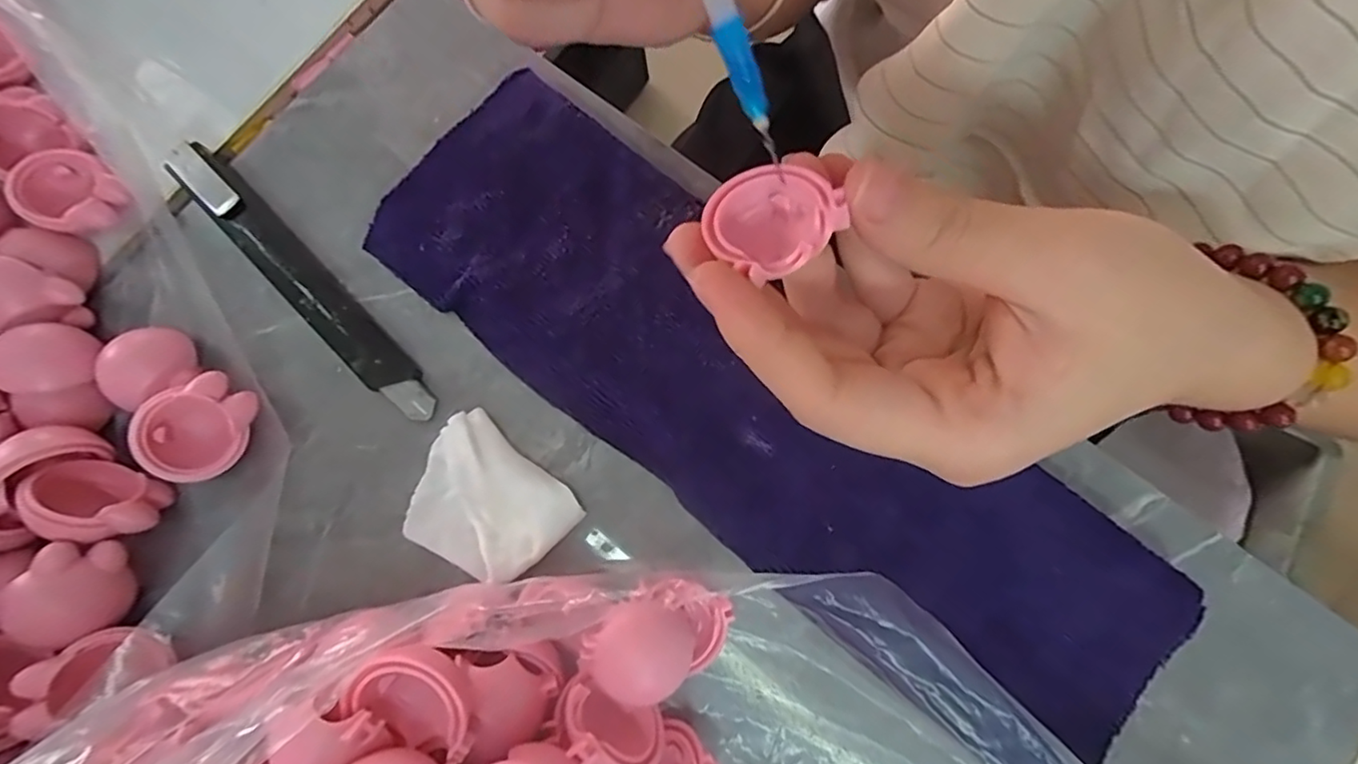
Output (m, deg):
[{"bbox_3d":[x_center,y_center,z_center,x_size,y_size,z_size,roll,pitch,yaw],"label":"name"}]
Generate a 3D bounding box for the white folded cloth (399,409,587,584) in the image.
[{"bbox_3d":[-0.062,0.039,0.189,0.051,0.009,0.042,40,83,11],"label":"white folded cloth"}]

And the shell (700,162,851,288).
[{"bbox_3d":[0.021,-0.038,0.141,0.028,0.015,0.027,0,76,0],"label":"shell"}]

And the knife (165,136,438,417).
[{"bbox_3d":[-0.131,-0.036,0.208,0.131,0.014,0.015,43,83,11],"label":"knife"}]

